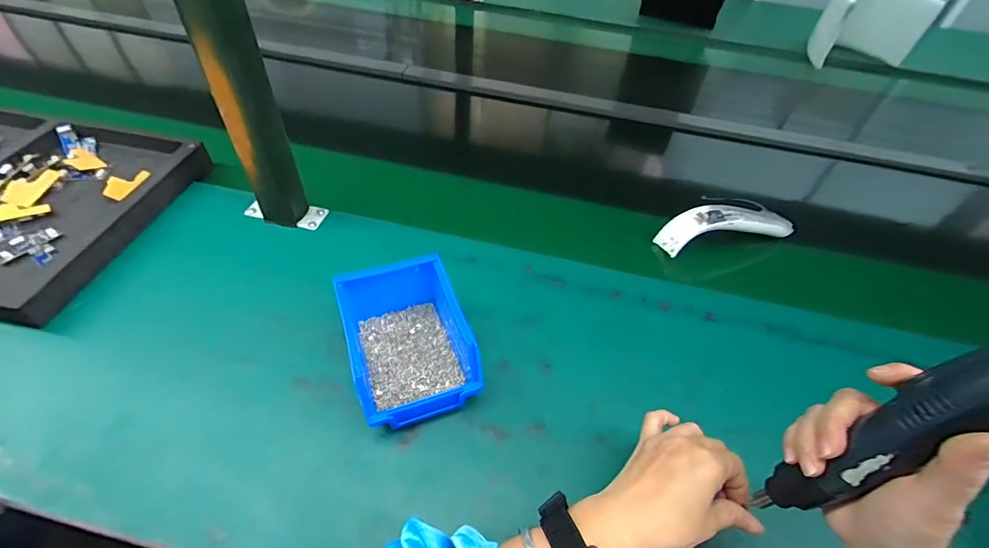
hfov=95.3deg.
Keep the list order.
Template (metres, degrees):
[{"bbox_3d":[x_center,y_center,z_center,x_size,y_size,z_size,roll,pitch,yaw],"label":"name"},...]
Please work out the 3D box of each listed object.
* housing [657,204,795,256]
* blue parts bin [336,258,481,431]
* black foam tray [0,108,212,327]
[{"bbox_3d":[0.323,-0.071,0.637,0.193,0.049,0.058,-10,51,-14],"label":"housing"},{"bbox_3d":[-0.087,0.066,0.447,0.107,0.077,0.154,-15,52,-17],"label":"blue parts bin"},{"bbox_3d":[-0.666,-0.110,0.563,0.477,0.038,0.314,11,49,4],"label":"black foam tray"}]

